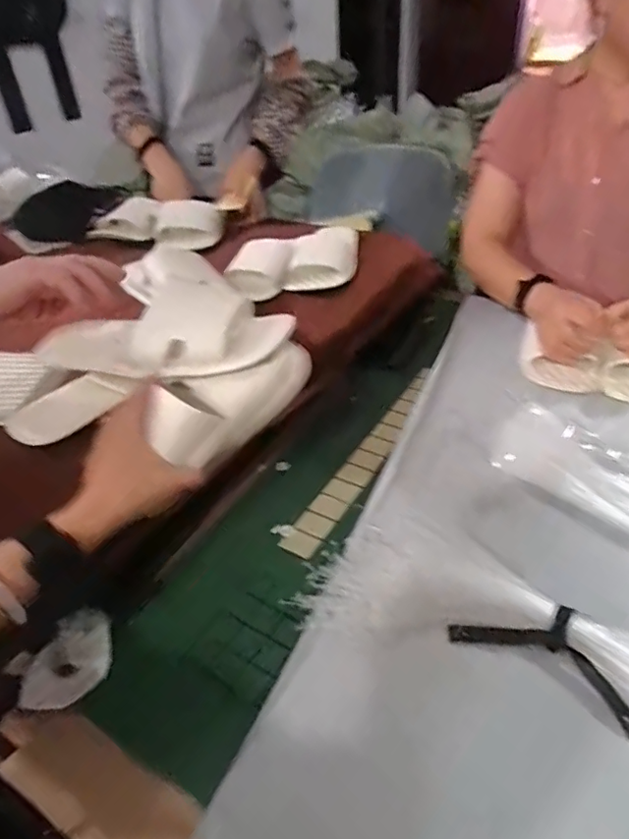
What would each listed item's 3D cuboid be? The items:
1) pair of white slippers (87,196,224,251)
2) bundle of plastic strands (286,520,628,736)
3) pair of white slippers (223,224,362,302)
[{"bbox_3d":[-0.297,-0.364,1.050,0.236,0.065,0.103,6,38,13],"label":"pair of white slippers"},{"bbox_3d":[0.210,0.219,0.451,0.484,0.031,0.140,23,45,32],"label":"bundle of plastic strands"},{"bbox_3d":[-0.015,-0.250,0.873,0.231,0.060,0.126,-23,41,-23],"label":"pair of white slippers"}]

